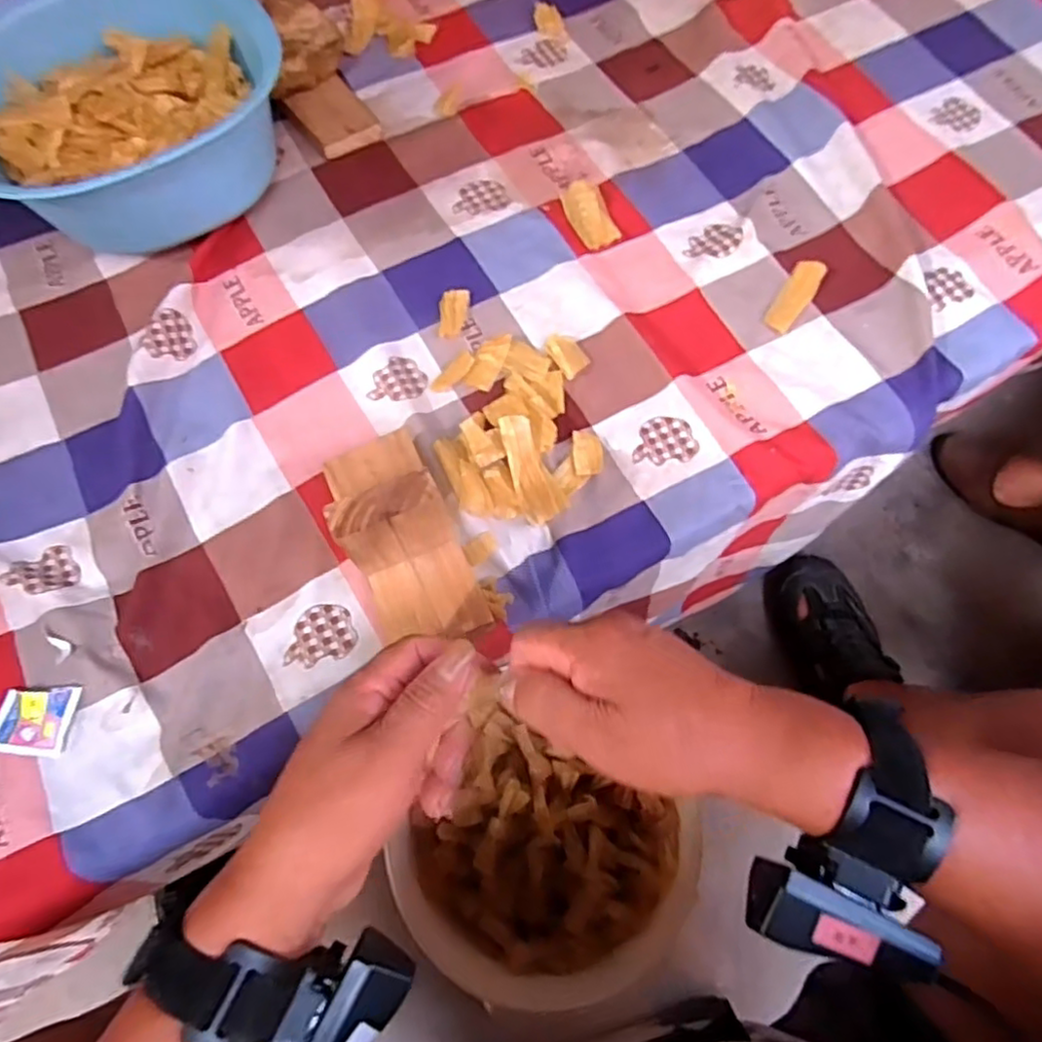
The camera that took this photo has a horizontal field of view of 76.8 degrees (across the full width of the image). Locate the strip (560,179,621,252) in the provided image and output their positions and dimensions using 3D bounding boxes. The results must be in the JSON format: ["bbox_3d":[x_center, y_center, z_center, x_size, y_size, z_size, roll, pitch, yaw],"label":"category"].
[{"bbox_3d":[0.062,-0.282,0.591,0.038,0.006,0.082,-18,70,-5],"label":"strip"}]

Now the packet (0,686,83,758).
[{"bbox_3d":[-0.326,0.132,0.439,0.047,0.009,0.043,2,69,3],"label":"packet"}]

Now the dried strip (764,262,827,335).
[{"bbox_3d":[0.231,-0.191,0.551,0.025,0.005,0.075,31,73,13],"label":"dried strip"}]

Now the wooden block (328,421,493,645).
[{"bbox_3d":[-0.083,0.002,0.437,0.068,0.095,0.157,-23,70,-7],"label":"wooden block"}]

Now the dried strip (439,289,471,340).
[{"bbox_3d":[-0.057,-0.175,0.555,0.022,0.006,0.048,3,69,4],"label":"dried strip"}]

